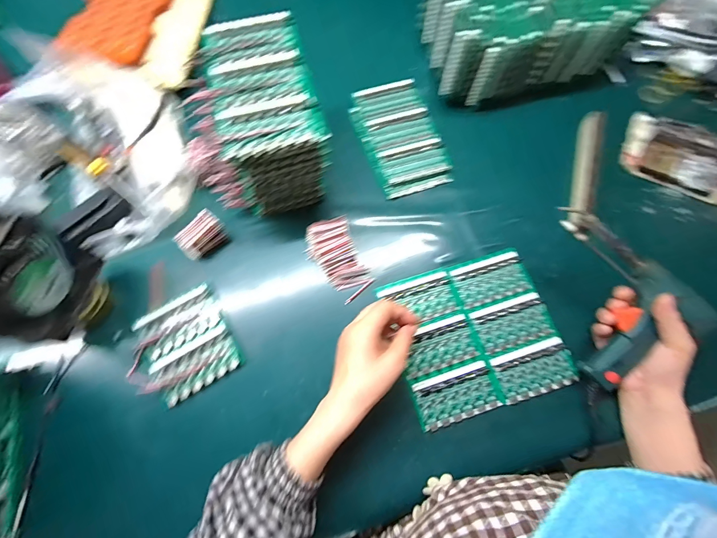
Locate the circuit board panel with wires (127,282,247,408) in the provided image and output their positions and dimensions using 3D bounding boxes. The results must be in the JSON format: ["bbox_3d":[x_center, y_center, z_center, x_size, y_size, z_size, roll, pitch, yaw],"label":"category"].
[{"bbox_3d":[-0.227,0.098,0.406,0.119,0.017,0.123,-31,76,-10],"label":"circuit board panel with wires"}]

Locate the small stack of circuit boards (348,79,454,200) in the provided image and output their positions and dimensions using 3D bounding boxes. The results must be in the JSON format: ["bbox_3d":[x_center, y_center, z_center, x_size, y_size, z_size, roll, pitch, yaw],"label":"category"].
[{"bbox_3d":[0.066,-0.218,0.516,0.119,0.015,0.202,-16,74,-6],"label":"small stack of circuit boards"}]

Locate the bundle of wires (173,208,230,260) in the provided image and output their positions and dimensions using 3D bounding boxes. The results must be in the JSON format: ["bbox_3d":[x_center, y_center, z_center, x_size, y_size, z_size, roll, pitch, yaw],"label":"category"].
[{"bbox_3d":[-0.221,-0.045,0.457,0.041,0.041,0.064,40,76,11],"label":"bundle of wires"}]

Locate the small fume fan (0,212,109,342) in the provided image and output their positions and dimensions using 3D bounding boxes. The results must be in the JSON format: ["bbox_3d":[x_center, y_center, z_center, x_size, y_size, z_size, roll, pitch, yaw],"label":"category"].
[{"bbox_3d":[-0.359,0.016,0.354,0.044,0.135,0.120,11,73,2],"label":"small fume fan"}]

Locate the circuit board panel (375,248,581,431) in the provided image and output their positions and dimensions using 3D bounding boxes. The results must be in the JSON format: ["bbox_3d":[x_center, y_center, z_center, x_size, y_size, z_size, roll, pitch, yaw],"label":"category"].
[{"bbox_3d":[0.152,0.083,0.418,0.204,0.015,0.185,-16,75,-5],"label":"circuit board panel"}]

